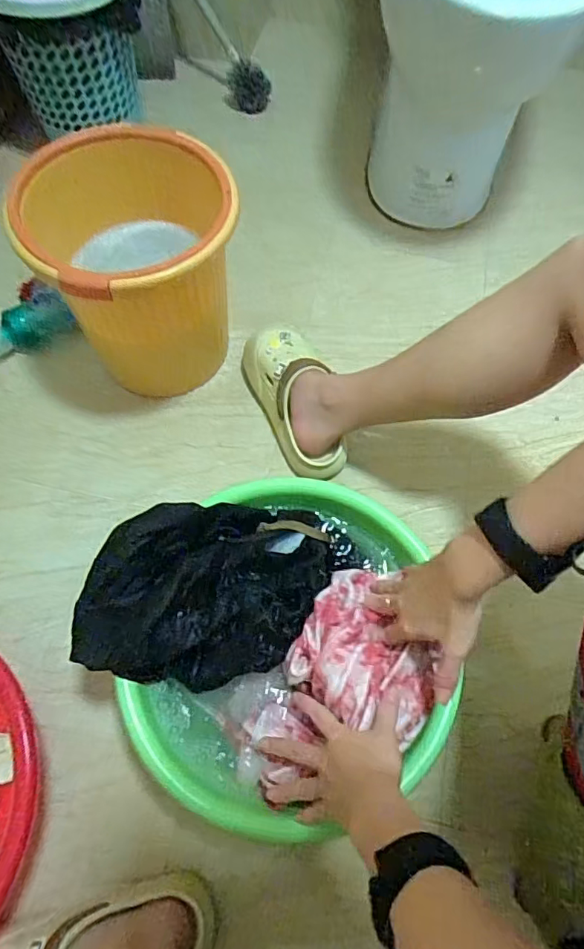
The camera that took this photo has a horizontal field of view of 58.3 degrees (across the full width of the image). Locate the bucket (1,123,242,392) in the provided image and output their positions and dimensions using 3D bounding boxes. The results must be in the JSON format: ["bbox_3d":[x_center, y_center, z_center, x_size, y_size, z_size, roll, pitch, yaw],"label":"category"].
[{"bbox_3d":[-0.209,-0.280,0.743,0.255,0.287,0.255,1,68,-2],"label":"bucket"}]

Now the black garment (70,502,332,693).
[{"bbox_3d":[-0.090,0.126,0.581,0.257,0.067,0.190,-3,68,-4],"label":"black garment"}]

